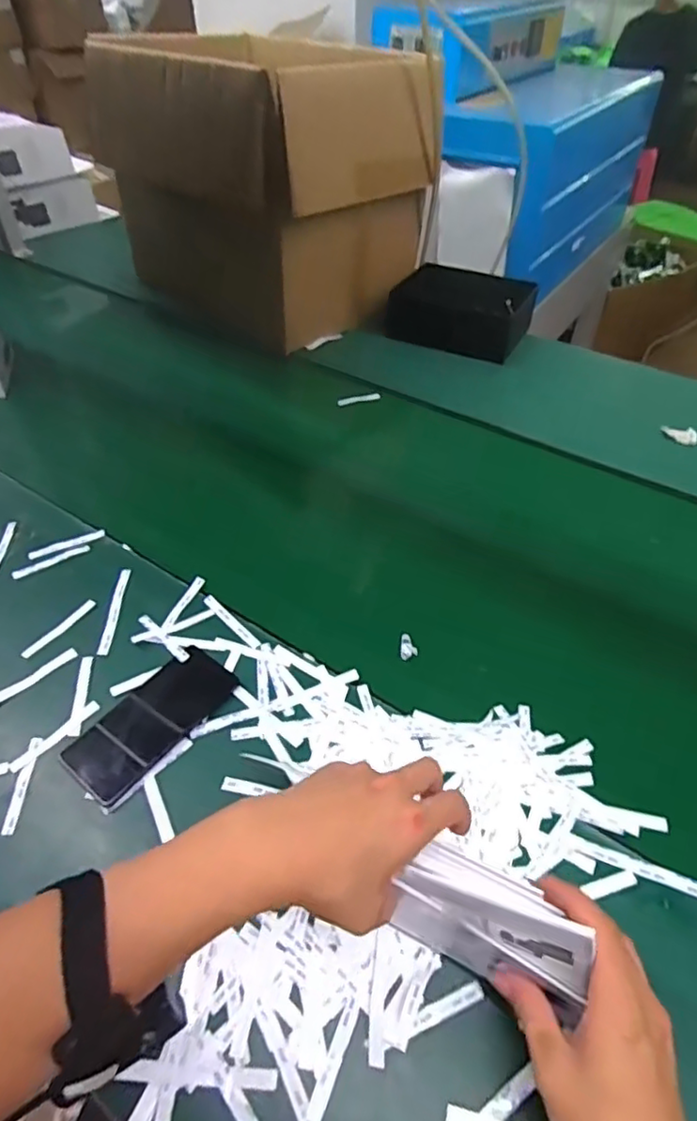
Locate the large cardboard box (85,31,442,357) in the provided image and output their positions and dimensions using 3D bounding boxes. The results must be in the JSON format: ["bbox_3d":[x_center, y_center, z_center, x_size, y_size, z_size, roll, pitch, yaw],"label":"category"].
[{"bbox_3d":[-0.169,-0.734,1.166,0.401,0.404,0.607,-34,54,-28],"label":"large cardboard box"}]

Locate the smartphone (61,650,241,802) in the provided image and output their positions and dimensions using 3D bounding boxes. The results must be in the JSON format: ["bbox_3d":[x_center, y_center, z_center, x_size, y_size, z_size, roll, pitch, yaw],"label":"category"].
[{"bbox_3d":[-0.187,0.149,0.573,0.076,0.011,0.161,29,53,26],"label":"smartphone"}]

